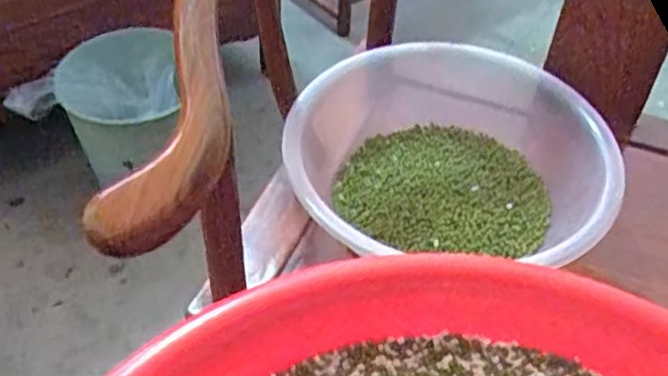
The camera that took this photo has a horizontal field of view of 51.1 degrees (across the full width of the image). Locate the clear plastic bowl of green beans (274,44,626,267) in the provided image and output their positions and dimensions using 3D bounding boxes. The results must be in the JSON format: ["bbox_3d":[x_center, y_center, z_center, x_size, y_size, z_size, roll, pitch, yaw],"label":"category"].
[{"bbox_3d":[0.117,-0.035,0.705,0.284,0.115,0.273,2,48,-2],"label":"clear plastic bowl of green beans"}]

